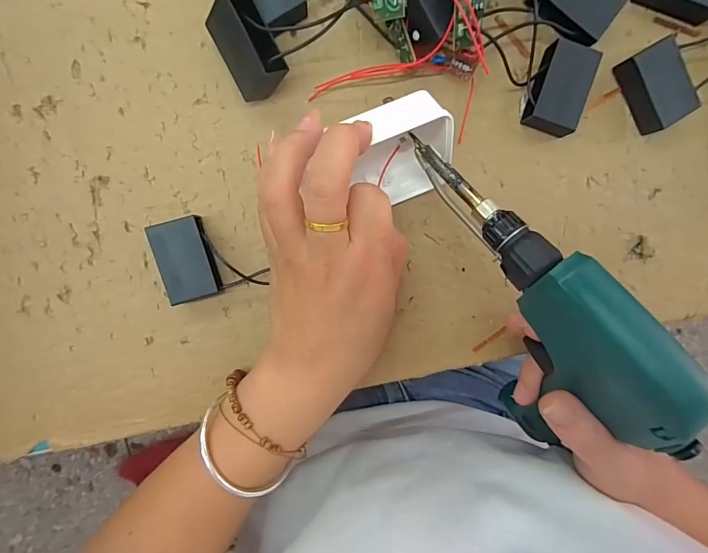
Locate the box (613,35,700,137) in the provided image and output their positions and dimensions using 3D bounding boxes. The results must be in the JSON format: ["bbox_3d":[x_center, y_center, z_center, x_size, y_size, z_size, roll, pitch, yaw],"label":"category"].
[{"bbox_3d":[0.187,-0.117,0.246,0.032,0.017,0.047,-31,98,0],"label":"box"}]

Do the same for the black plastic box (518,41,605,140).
[{"bbox_3d":[0.123,-0.113,0.242,0.032,0.017,0.049,19,95,-6],"label":"black plastic box"}]

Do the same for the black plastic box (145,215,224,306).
[{"bbox_3d":[-0.098,-0.011,0.236,0.031,0.019,0.046,-16,98,-2],"label":"black plastic box"}]

